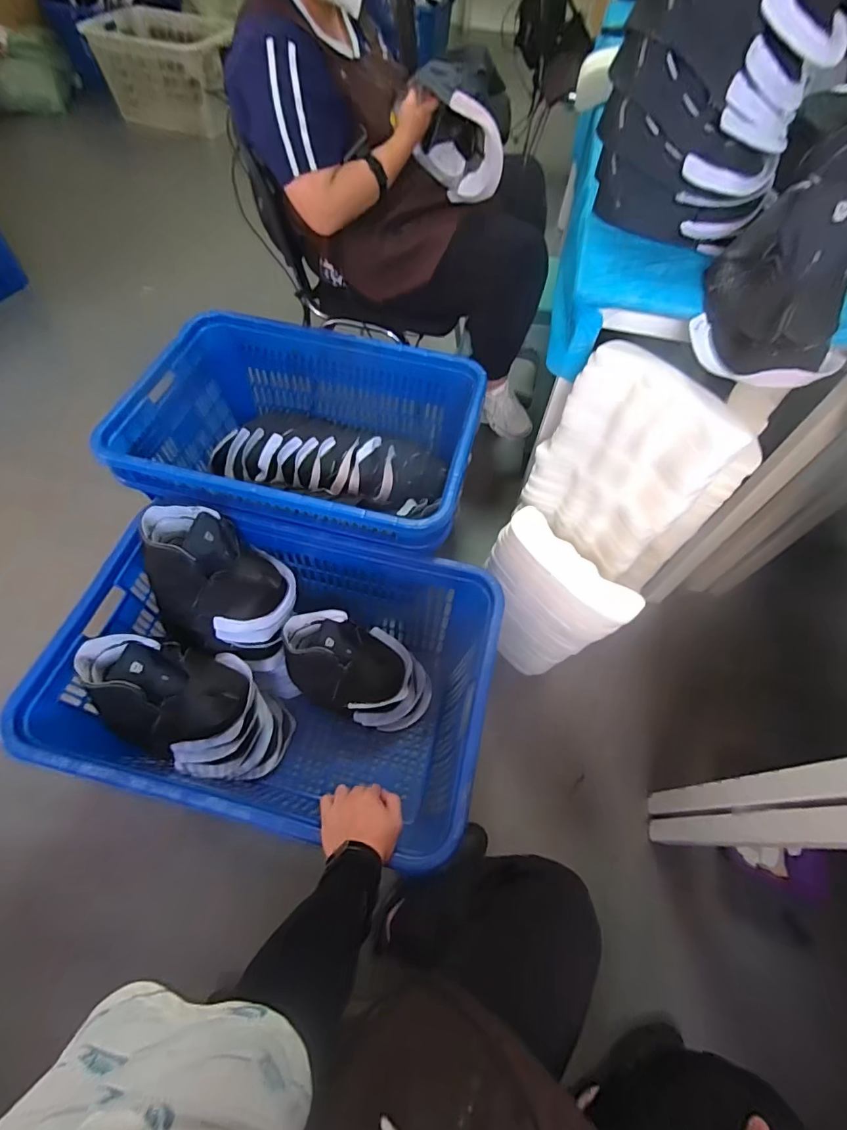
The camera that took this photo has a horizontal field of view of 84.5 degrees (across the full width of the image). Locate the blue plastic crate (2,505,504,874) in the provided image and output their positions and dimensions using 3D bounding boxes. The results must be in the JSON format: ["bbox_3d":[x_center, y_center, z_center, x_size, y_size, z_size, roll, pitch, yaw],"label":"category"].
[{"bbox_3d":[-0.262,0.230,0.954,0.732,0.444,0.505,13,60,5],"label":"blue plastic crate"}]

